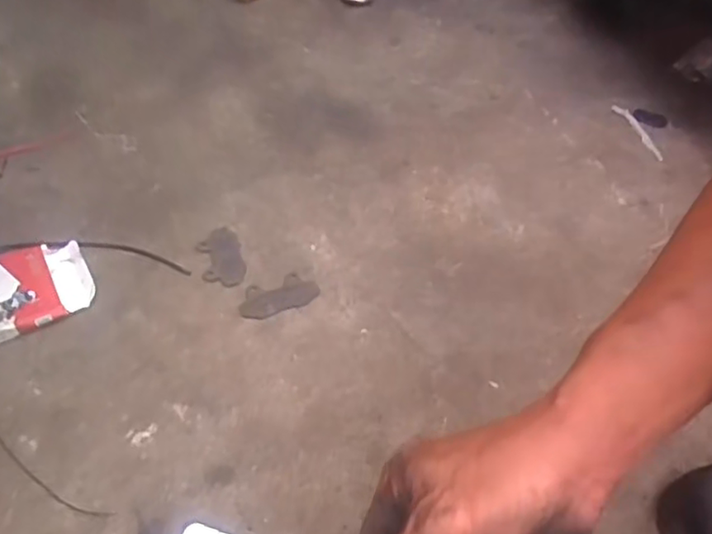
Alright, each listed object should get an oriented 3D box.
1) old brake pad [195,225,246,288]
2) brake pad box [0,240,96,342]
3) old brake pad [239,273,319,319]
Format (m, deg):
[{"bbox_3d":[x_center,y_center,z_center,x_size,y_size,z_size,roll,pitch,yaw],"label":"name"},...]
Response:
[{"bbox_3d":[-0.132,-0.010,0.605,0.041,0.007,0.074,-13,51,-13],"label":"old brake pad"},{"bbox_3d":[-0.309,0.021,0.567,0.120,0.025,0.098,-23,54,-20],"label":"brake pad box"},{"bbox_3d":[-0.074,0.026,0.583,0.075,0.005,0.039,-18,52,-17],"label":"old brake pad"}]

